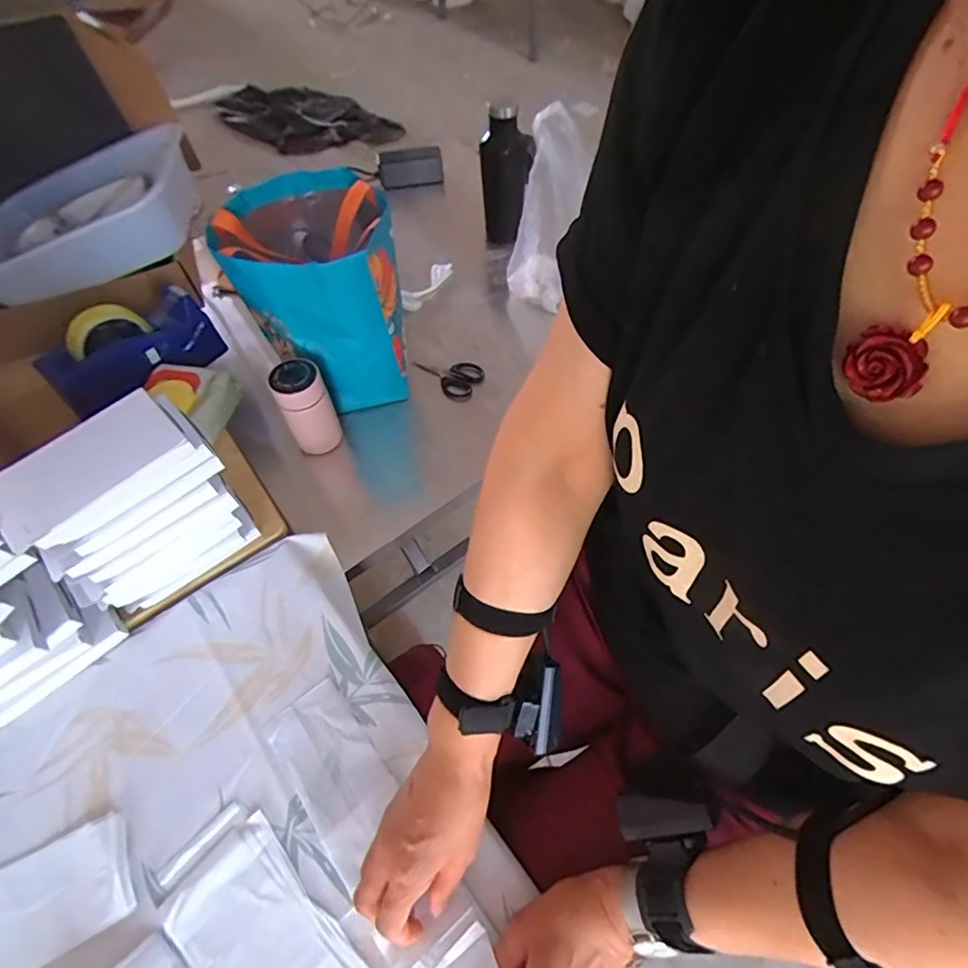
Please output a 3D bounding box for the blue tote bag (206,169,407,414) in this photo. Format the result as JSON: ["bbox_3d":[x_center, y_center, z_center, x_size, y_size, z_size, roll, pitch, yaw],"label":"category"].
[{"bbox_3d":[-0.218,-0.249,0.744,0.189,0.255,0.220,-22,59,-11],"label":"blue tote bag"}]

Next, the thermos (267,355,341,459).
[{"bbox_3d":[-0.233,-0.101,0.713,0.063,0.120,0.059,-23,59,-12],"label":"thermos"}]

